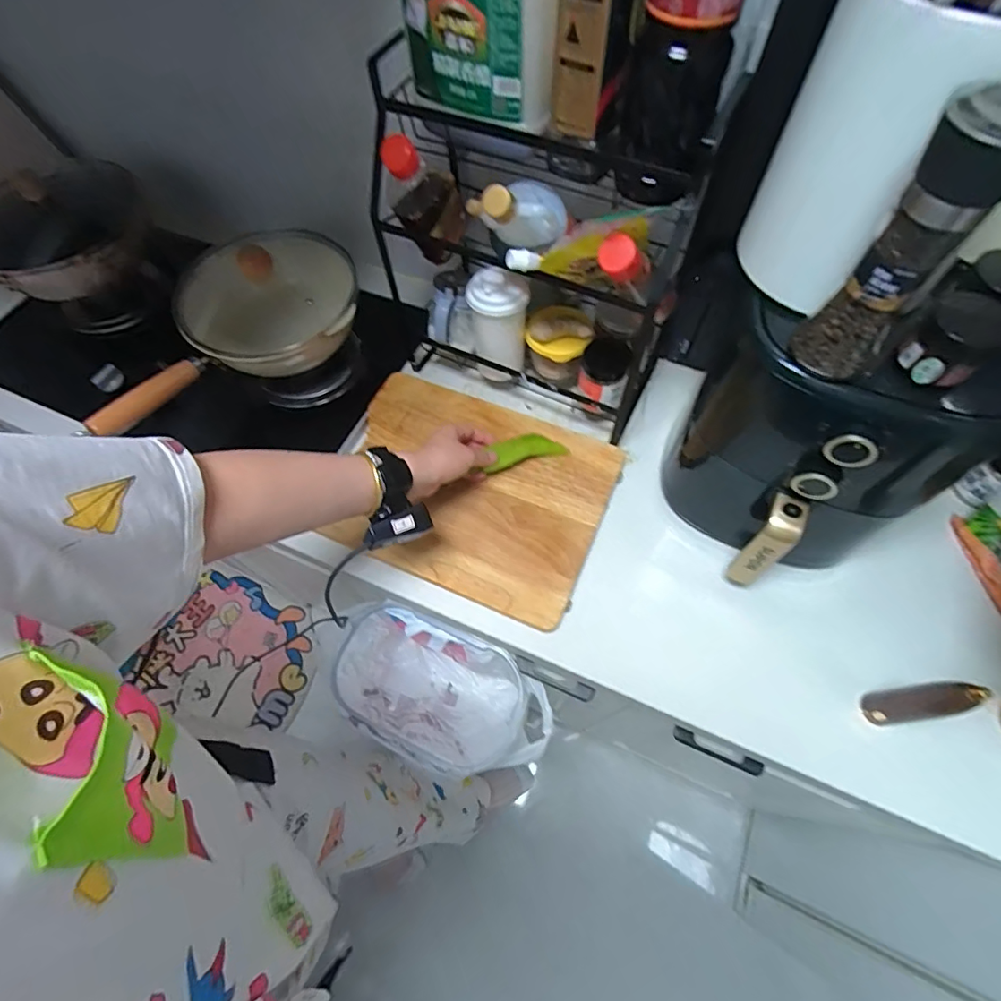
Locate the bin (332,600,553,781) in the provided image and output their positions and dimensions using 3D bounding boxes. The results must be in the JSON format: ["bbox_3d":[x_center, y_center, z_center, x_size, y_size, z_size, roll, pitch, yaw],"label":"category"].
[{"bbox_3d":[-0.083,0.295,0.760,0.303,0.228,0.168,23,66,14],"label":"bin"}]

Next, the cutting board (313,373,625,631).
[{"bbox_3d":[-0.044,-0.018,0.700,0.372,0.032,0.280,21,66,14],"label":"cutting board"}]

